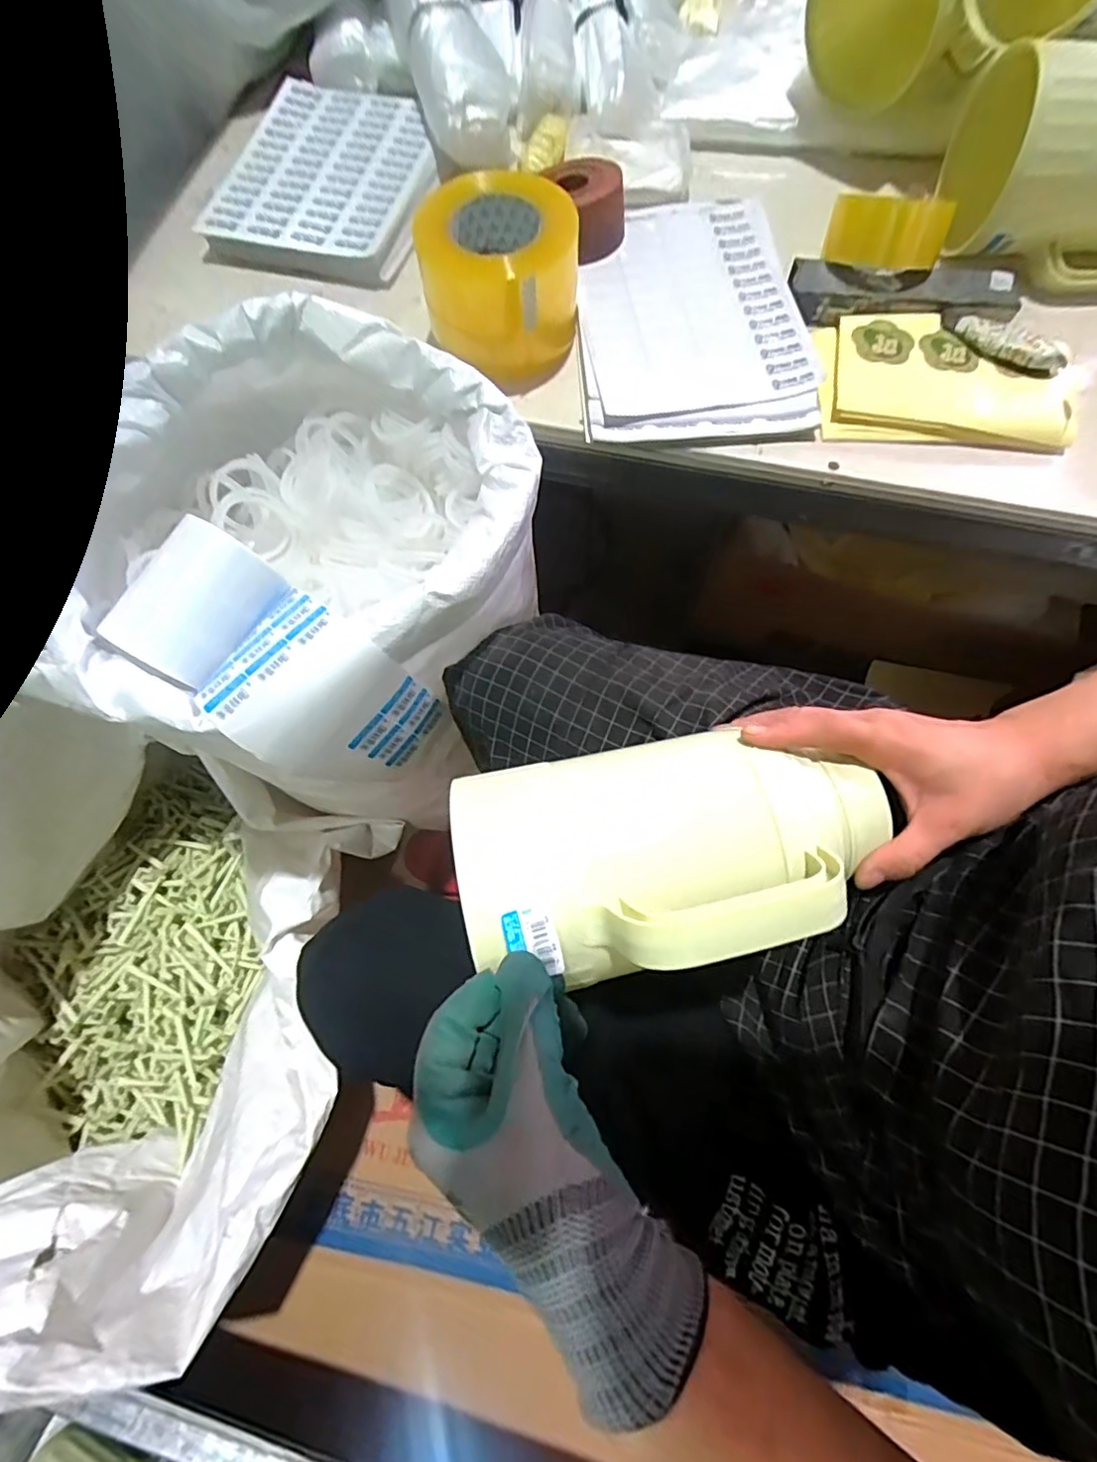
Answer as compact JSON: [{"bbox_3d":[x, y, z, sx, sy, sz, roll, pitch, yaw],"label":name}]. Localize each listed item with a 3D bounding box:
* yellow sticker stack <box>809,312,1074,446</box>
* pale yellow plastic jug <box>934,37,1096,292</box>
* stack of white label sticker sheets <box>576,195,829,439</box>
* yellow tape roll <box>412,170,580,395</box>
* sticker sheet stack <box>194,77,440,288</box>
[{"bbox_3d":[0.347,-0.321,0.522,0.205,0.015,0.133,5,71,3],"label":"yellow sticker stack"},{"bbox_3d":[0.506,-0.515,0.535,0.251,0.148,0.141,3,71,3],"label":"pale yellow plastic jug"},{"bbox_3d":[0.134,-0.406,0.561,0.205,0.022,0.306,-1,71,1],"label":"stack of white label sticker sheets"},{"bbox_3d":[-0.037,-0.405,0.529,0.115,0.110,0.122,31,74,12],"label":"yellow tape roll"},{"bbox_3d":[-0.239,-0.605,0.638,0.218,0.027,0.283,5,71,4],"label":"sticker sheet stack"}]

